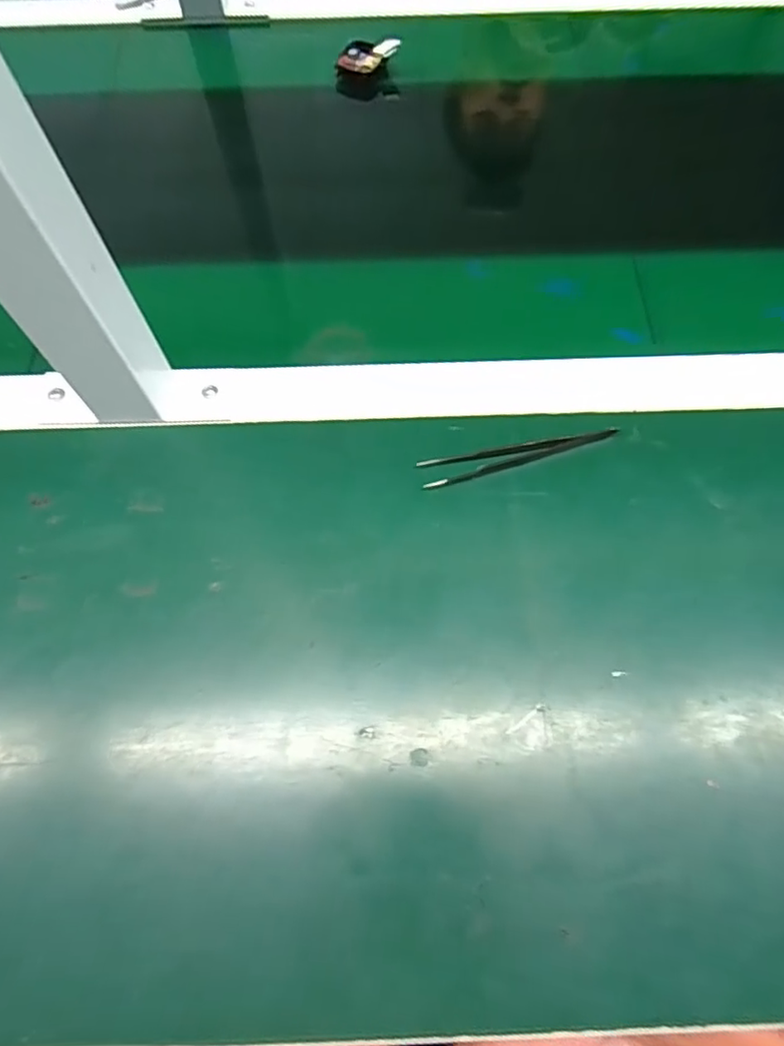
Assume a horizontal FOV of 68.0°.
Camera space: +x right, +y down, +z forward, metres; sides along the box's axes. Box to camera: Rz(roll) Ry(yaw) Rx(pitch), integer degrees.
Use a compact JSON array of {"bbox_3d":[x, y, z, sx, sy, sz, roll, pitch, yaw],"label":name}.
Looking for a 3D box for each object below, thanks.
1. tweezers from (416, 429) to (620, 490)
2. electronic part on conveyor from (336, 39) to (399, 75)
[{"bbox_3d":[0.074,-0.038,0.336,0.114,0.009,0.018,-10,67,-4],"label":"tweezers"},{"bbox_3d":[-0.020,-0.402,0.501,0.052,0.012,0.030,-2,67,-1],"label":"electronic part on conveyor"}]

